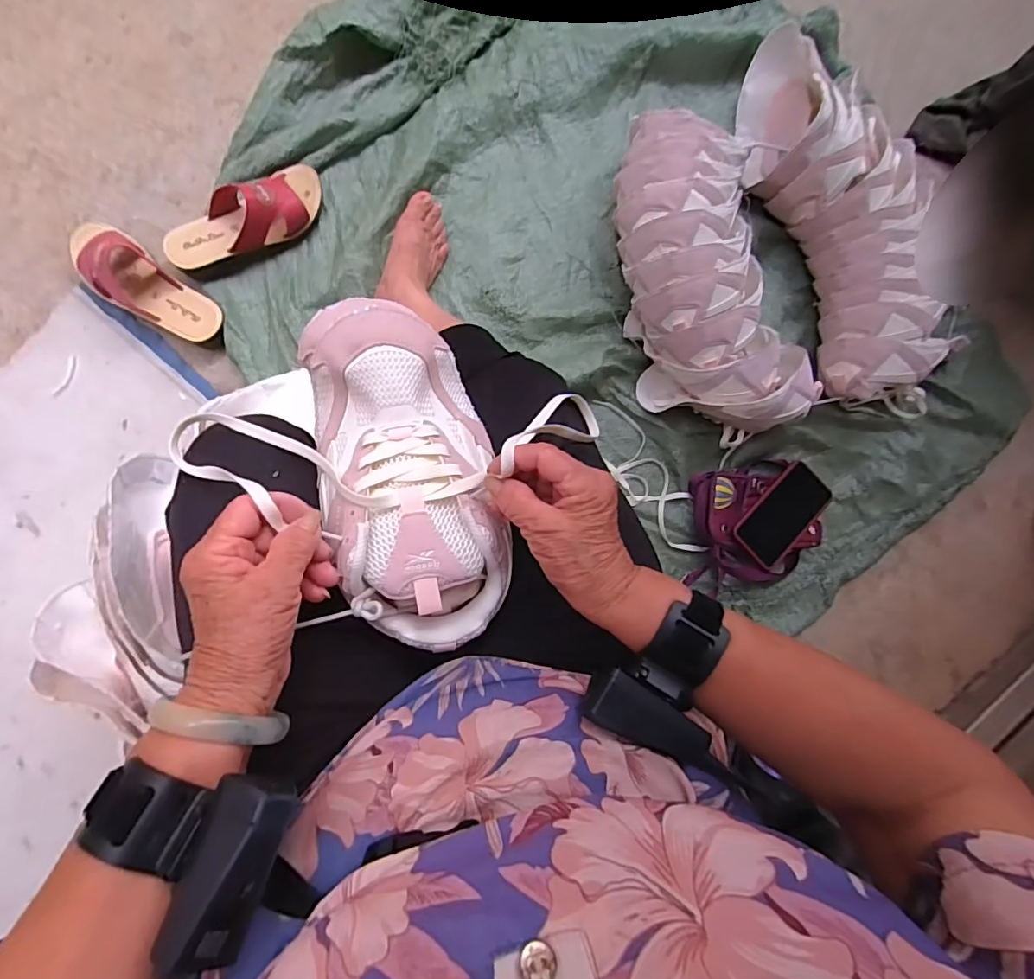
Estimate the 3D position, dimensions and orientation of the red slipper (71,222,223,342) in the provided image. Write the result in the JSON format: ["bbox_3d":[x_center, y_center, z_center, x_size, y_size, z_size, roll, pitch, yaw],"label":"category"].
[{"bbox_3d":[-0.500,-0.271,0.686,0.223,0.059,0.085,38,82,-3],"label":"red slipper"}]

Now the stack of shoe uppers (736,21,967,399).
[{"bbox_3d":[0.498,-0.413,0.760,0.220,0.121,0.541,-18,91,-9],"label":"stack of shoe uppers"}]

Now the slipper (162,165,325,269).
[{"bbox_3d":[-0.371,-0.374,0.704,0.222,0.073,0.088,-32,90,-8],"label":"slipper"}]

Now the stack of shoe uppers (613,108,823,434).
[{"bbox_3d":[0.264,-0.290,0.727,0.210,0.150,0.427,-12,87,-8],"label":"stack of shoe uppers"}]

